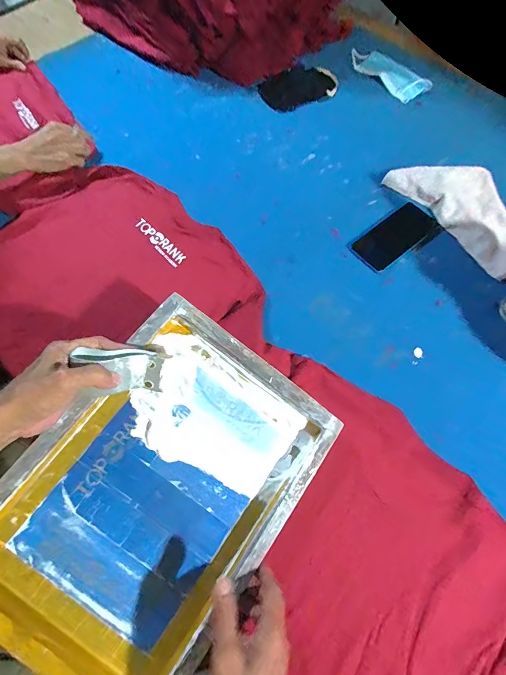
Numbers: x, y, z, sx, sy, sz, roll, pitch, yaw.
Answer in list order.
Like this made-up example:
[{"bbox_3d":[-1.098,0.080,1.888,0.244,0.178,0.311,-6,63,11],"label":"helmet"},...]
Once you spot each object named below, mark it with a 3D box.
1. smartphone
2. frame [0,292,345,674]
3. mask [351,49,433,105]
[{"bbox_3d":[0.258,-0.186,0.632,0.160,0.007,0.075,-38,71,-15],"label":"smartphone"},{"bbox_3d":[-0.109,0.182,0.425,0.285,0.044,0.391,38,72,0],"label":"frame"},{"bbox_3d":[0.323,-0.628,0.814,0.096,0.030,0.209,-37,71,-15],"label":"mask"}]

